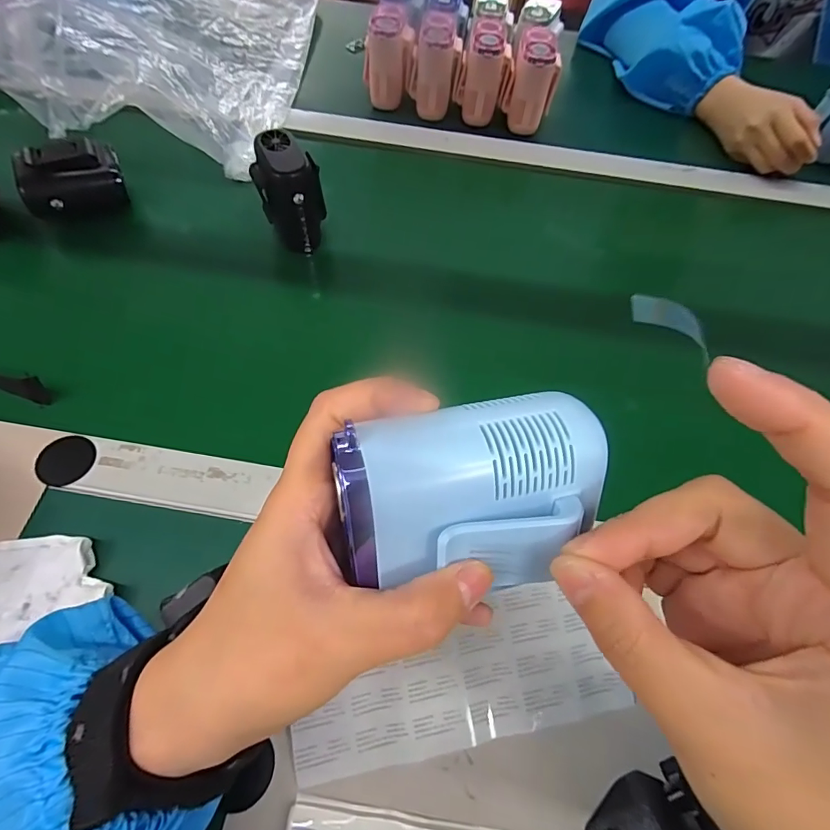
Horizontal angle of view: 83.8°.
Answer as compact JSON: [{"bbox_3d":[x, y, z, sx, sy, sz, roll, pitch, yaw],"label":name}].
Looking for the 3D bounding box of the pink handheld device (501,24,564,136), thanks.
[{"bbox_3d":[0.134,-0.379,0.525,0.054,0.077,0.071,16,62,6],"label":"pink handheld device"}]

